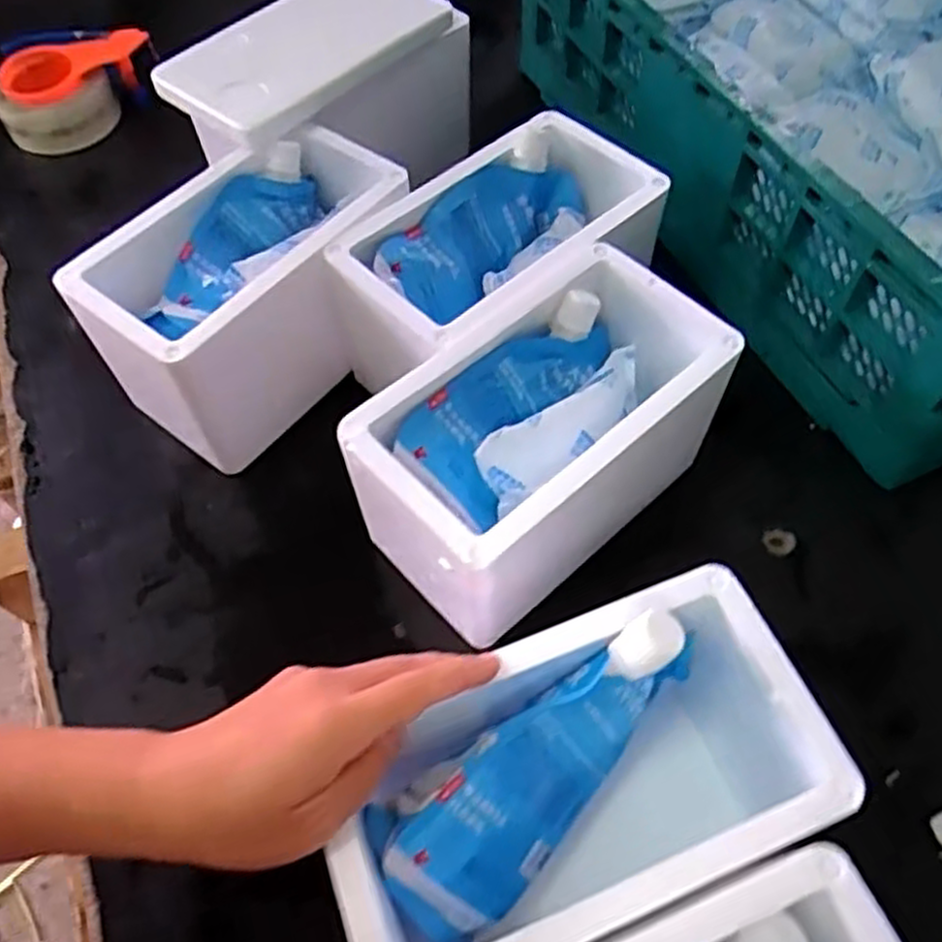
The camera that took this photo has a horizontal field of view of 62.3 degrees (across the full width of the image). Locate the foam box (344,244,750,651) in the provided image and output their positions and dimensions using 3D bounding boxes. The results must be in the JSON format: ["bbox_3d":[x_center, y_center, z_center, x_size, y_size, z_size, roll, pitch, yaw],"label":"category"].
[{"bbox_3d":[0.045,-0.020,0.504,0.229,0.117,0.126,-38,64,-19],"label":"foam box"}]

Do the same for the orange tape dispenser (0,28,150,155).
[{"bbox_3d":[-0.415,-0.402,0.813,0.153,0.072,0.113,-10,59,-4],"label":"orange tape dispenser"}]

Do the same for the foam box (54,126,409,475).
[{"bbox_3d":[-0.159,-0.134,0.588,0.123,0.135,0.226,36,66,21],"label":"foam box"}]

